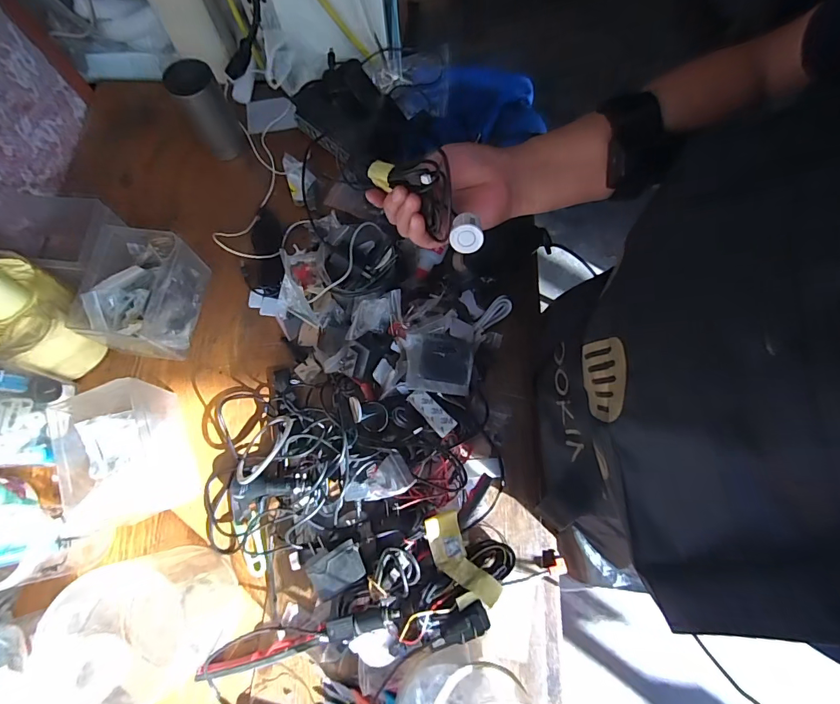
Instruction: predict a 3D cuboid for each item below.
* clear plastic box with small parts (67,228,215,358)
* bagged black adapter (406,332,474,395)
[{"bbox_3d":[-0.347,-0.071,0.539,0.102,0.099,0.136,8,72,4],"label":"clear plastic box with small parts"},{"bbox_3d":[0.023,0.013,0.510,0.081,0.023,0.068,8,83,-23],"label":"bagged black adapter"}]

